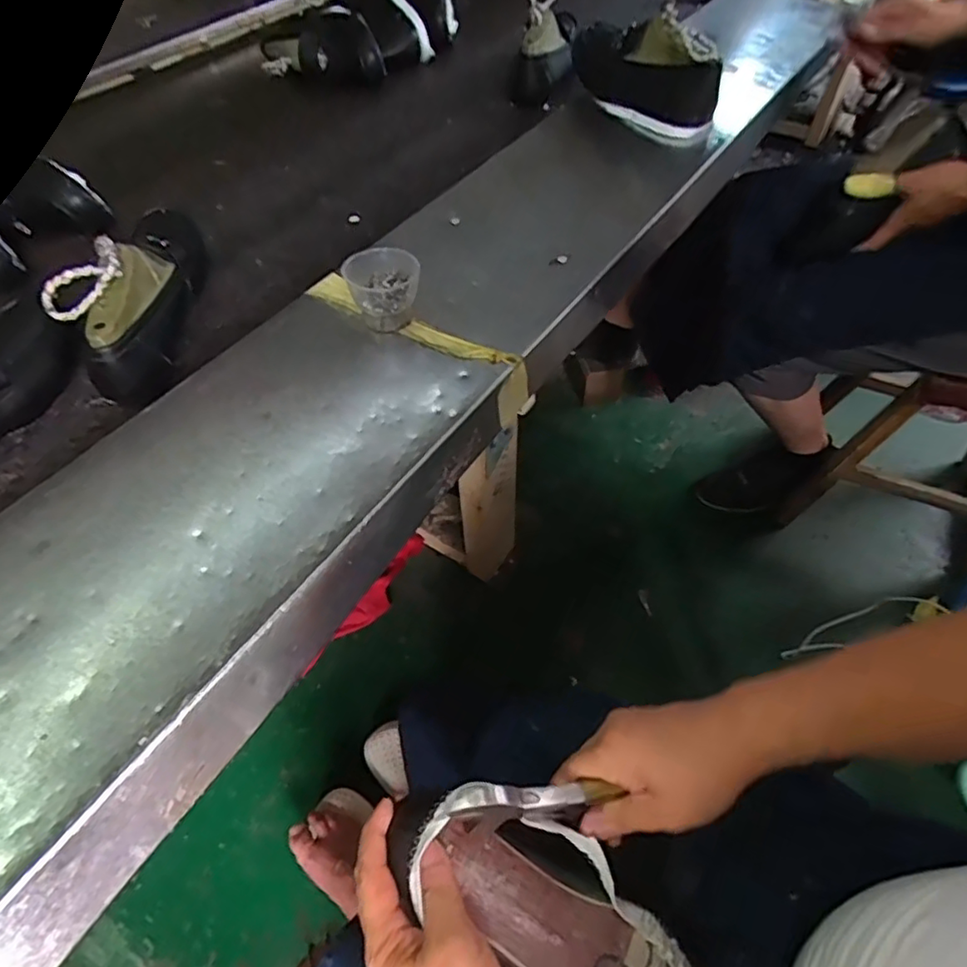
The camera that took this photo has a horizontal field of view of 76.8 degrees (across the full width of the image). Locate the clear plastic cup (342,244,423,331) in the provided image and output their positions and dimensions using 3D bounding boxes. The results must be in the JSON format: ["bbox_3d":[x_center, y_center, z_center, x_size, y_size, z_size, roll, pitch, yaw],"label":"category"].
[{"bbox_3d":[-0.084,-0.165,0.525,0.060,0.054,0.050,-11,54,-6],"label":"clear plastic cup"}]

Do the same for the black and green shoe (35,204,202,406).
[{"bbox_3d":[-0.316,-0.184,0.572,0.077,0.100,0.238,-2,54,0],"label":"black and green shoe"}]

